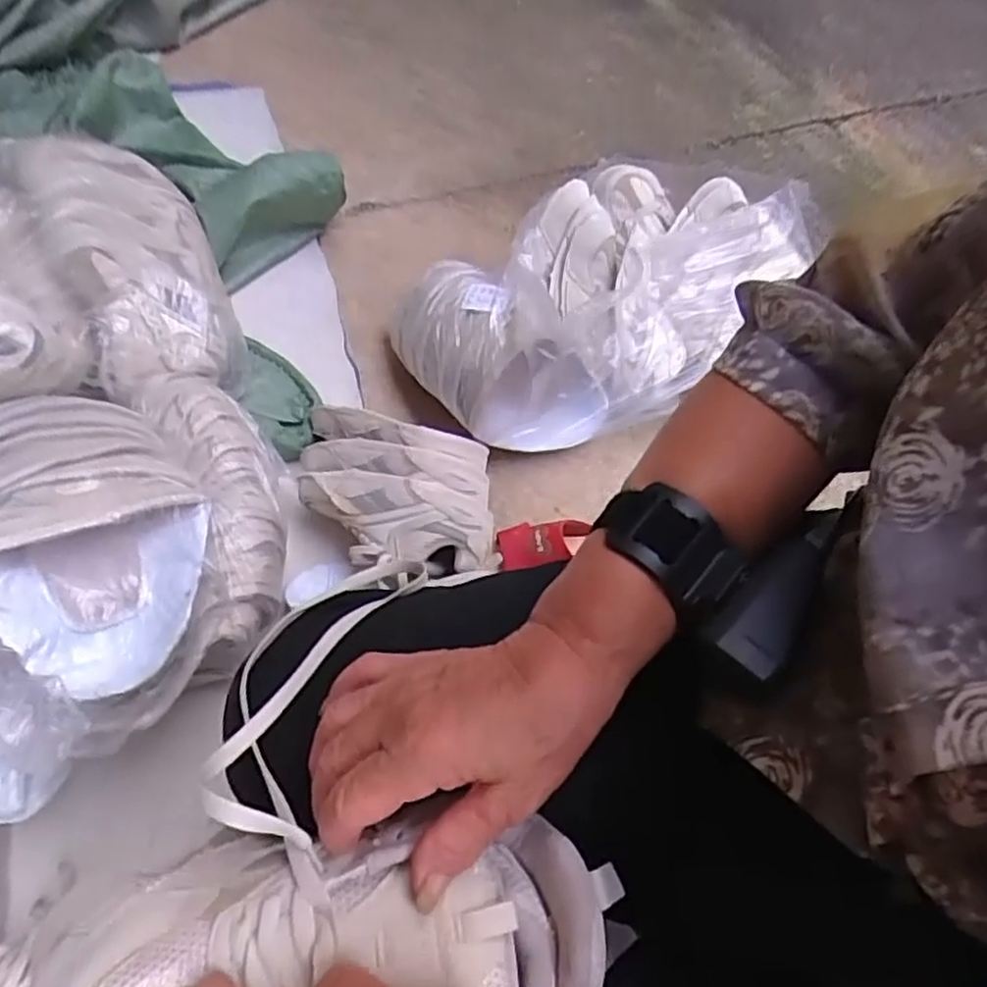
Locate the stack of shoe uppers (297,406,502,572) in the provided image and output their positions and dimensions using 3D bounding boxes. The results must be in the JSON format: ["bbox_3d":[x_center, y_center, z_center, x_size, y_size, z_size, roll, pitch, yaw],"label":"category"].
[{"bbox_3d":[-0.106,-0.007,0.757,0.231,0.081,0.173,12,63,3],"label":"stack of shoe uppers"}]

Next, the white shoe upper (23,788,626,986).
[{"bbox_3d":[-0.069,0.188,0.290,0.238,0.046,0.093,-5,63,-6],"label":"white shoe upper"}]

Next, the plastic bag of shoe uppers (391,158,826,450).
[{"bbox_3d":[0.135,-0.258,0.869,0.473,0.189,0.287,-32,69,-17],"label":"plastic bag of shoe uppers"}]

